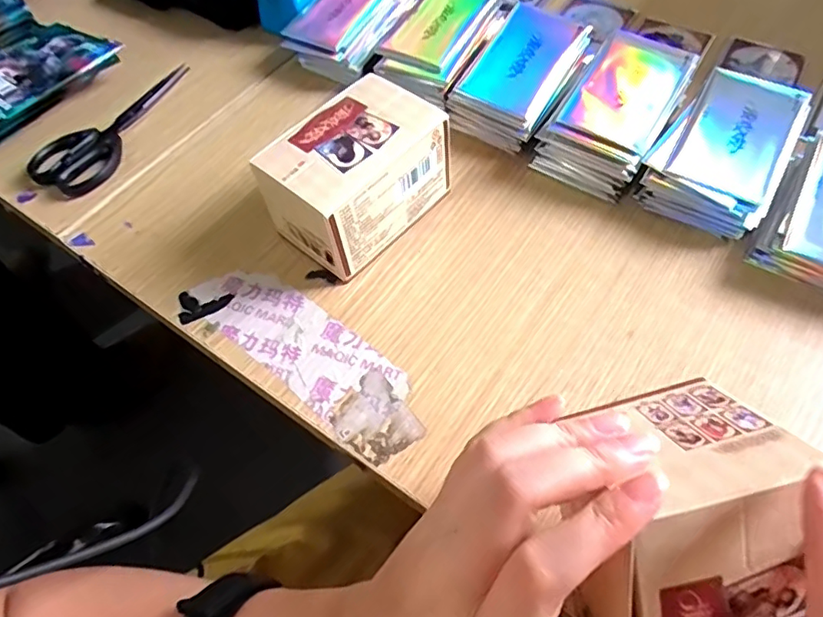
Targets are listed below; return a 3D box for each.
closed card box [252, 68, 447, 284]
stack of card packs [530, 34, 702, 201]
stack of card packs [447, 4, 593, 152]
[{"bbox_3d":[-0.034,-0.081,0.352,0.068,0.070,0.103,37,67,25],"label":"closed card box"},{"bbox_3d":[0.139,-0.131,0.382,0.067,0.047,0.107,30,64,22],"label":"stack of card packs"},{"bbox_3d":[0.079,-0.167,0.410,0.071,0.044,0.103,24,62,19],"label":"stack of card packs"}]

